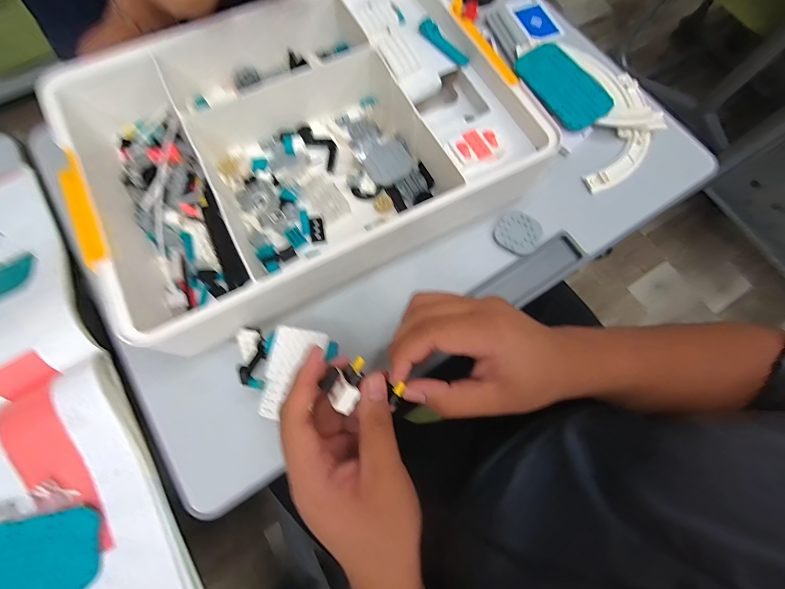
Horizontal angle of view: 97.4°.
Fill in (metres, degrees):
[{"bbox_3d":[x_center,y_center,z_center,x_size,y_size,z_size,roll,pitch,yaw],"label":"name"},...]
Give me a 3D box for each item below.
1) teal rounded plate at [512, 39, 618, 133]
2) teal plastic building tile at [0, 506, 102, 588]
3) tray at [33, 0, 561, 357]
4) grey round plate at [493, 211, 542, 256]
[{"bbox_3d":[0.213,-0.262,0.427,0.078,0.009,0.123,-34,79,-10],"label":"teal rounded plate"},{"bbox_3d":[-0.300,0.215,0.275,0.120,0.007,0.062,-11,74,-4],"label":"teal plastic building tile"},{"bbox_3d":[-0.090,-0.165,0.365,0.423,0.075,0.297,-28,76,-9],"label":"tray"},{"bbox_3d":[0.140,-0.070,0.385,0.048,0.005,0.046,0,73,-1],"label":"grey round plate"}]

